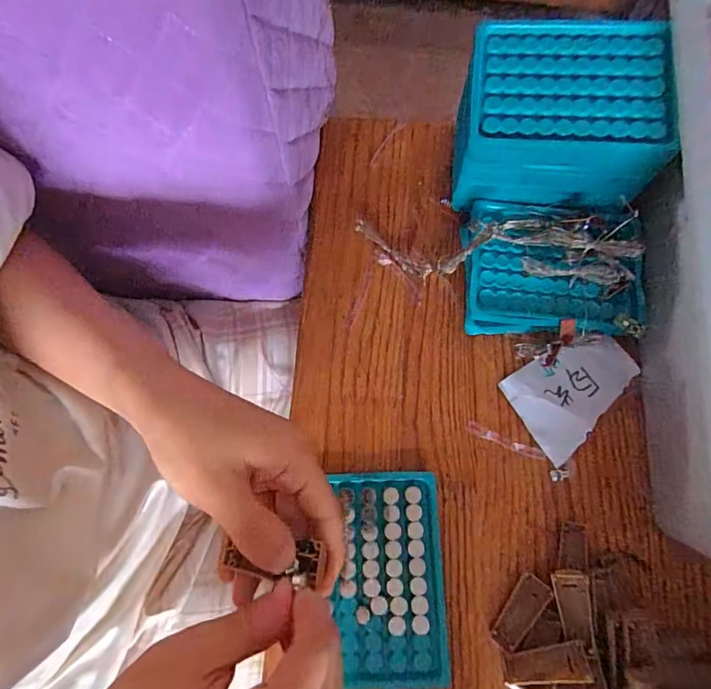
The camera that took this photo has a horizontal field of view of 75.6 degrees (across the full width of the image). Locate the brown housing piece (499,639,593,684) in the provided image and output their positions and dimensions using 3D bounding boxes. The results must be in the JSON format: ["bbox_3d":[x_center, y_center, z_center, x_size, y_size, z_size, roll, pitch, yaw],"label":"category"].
[{"bbox_3d":[0.117,0.199,0.284,0.050,0.004,0.020,-16,51,11],"label":"brown housing piece"}]

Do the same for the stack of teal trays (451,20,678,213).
[{"bbox_3d":[0.143,-0.161,0.348,0.133,0.108,0.095,10,77,3],"label":"stack of teal trays"}]

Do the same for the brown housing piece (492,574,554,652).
[{"bbox_3d":[0.108,0.176,0.301,0.019,0.004,0.047,35,77,28],"label":"brown housing piece"}]

